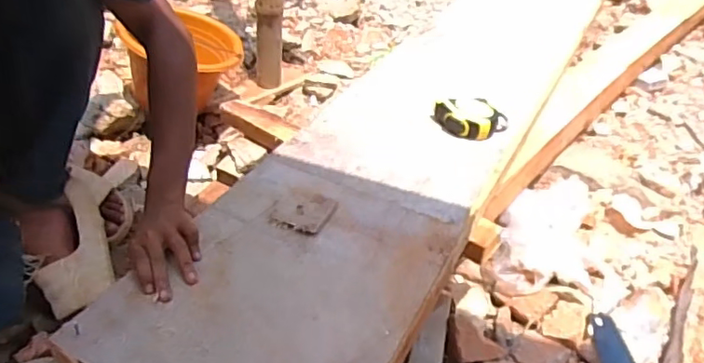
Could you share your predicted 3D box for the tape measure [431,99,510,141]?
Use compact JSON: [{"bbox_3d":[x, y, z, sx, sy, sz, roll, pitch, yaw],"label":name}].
[{"bbox_3d":[0.206,-0.113,1.002,0.129,0.046,0.077,15,41,9],"label":"tape measure"}]

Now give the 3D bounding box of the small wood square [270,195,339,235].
[{"bbox_3d":[-0.068,0.038,0.807,0.074,0.007,0.076,20,42,14],"label":"small wood square"}]

